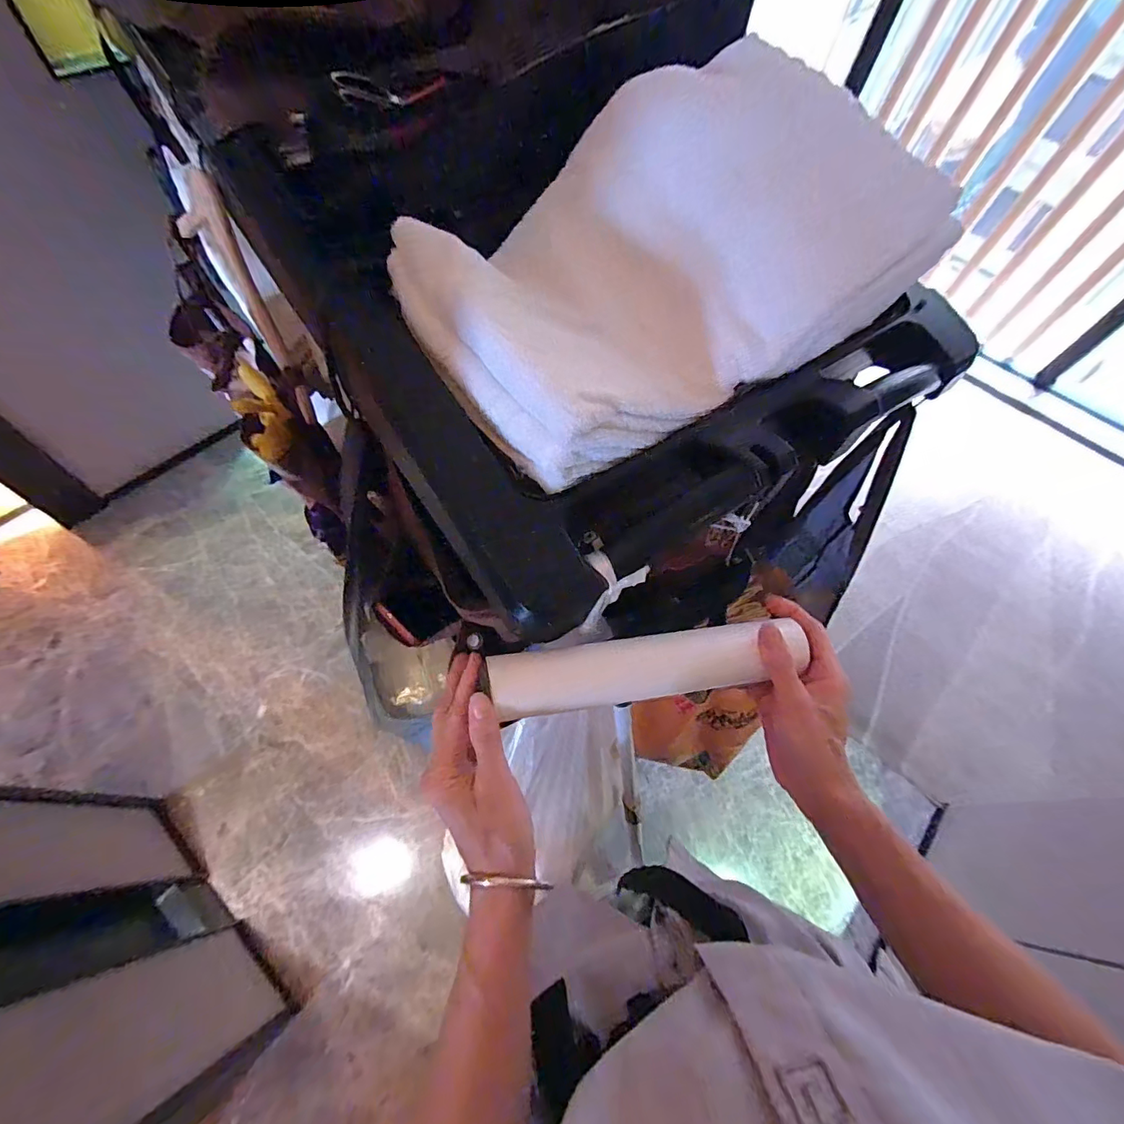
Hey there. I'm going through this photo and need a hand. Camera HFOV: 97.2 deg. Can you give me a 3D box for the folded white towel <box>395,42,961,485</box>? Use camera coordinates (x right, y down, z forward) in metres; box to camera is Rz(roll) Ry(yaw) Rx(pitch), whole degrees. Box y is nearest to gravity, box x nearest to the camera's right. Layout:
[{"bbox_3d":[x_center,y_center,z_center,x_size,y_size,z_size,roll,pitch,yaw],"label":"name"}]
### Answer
[{"bbox_3d":[0.082,-0.256,0.407,0.400,0.104,0.264,-31,69,-20],"label":"folded white towel"}]

